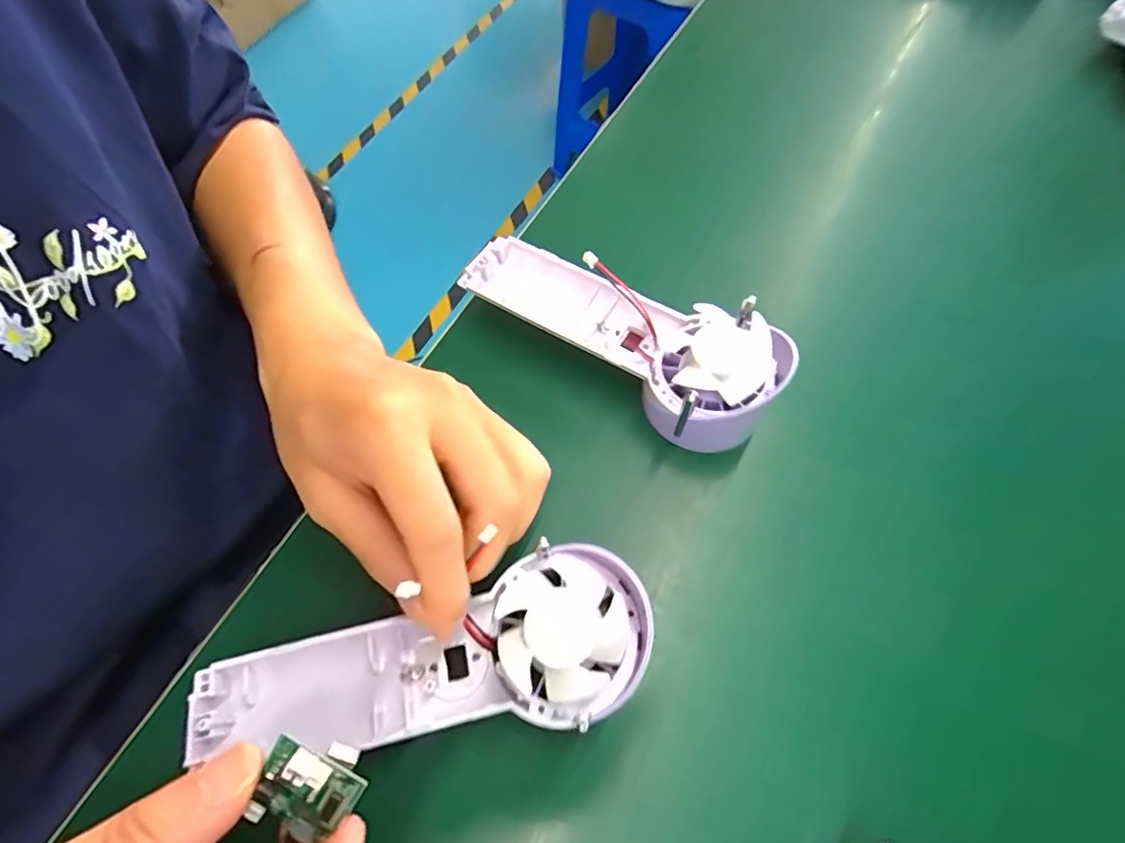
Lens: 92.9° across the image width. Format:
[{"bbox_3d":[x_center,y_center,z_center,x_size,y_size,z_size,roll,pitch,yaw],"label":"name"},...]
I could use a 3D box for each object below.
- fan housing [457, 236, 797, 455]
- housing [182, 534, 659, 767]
[{"bbox_3d":[0.029,-0.052,0.277,0.169,0.047,0.059,34,69,18],"label":"fan housing"},{"bbox_3d":[-0.053,0.093,0.208,0.173,0.025,0.060,-15,63,4],"label":"housing"}]

